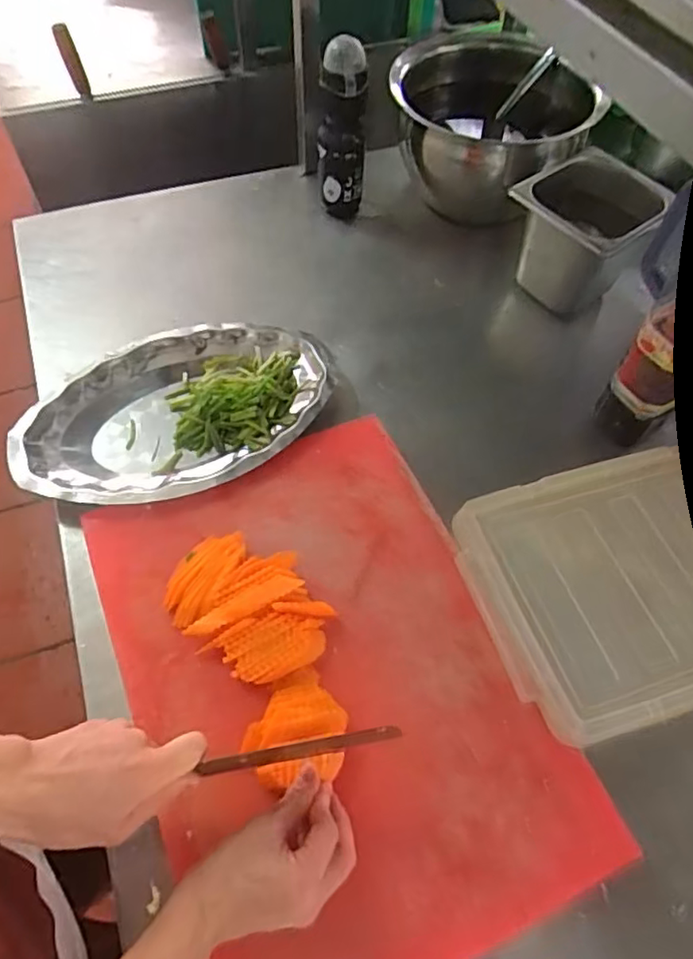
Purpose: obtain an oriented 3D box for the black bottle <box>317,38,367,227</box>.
[{"bbox_3d":[-0.007,-0.499,0.875,0.070,0.228,0.067,-2,58,-1],"label":"black bottle"}]

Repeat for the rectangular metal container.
[{"bbox_3d":[0.311,-0.329,0.804,0.159,0.130,0.170,35,64,20],"label":"rectangular metal container"}]

